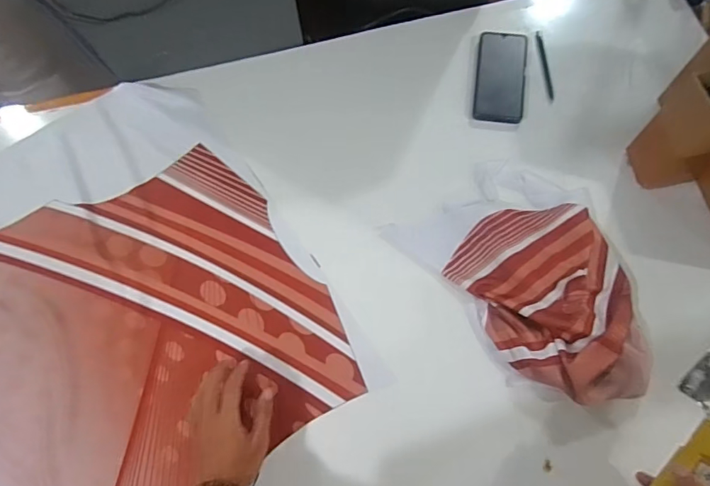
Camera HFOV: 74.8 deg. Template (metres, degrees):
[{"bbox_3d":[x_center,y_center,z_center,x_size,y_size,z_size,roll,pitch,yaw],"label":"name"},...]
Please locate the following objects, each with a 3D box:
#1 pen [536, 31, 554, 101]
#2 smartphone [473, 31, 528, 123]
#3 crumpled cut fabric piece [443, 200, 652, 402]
[{"bbox_3d":[0.321,-0.299,0.784,0.014,0.007,0.138,-4,70,1],"label":"pen"},{"bbox_3d":[0.242,-0.277,0.769,0.078,0.012,0.172,8,71,5],"label":"smartphone"},{"bbox_3d":[0.277,0.072,0.630,0.218,0.043,0.287,-29,72,-7],"label":"crumpled cut fabric piece"}]

